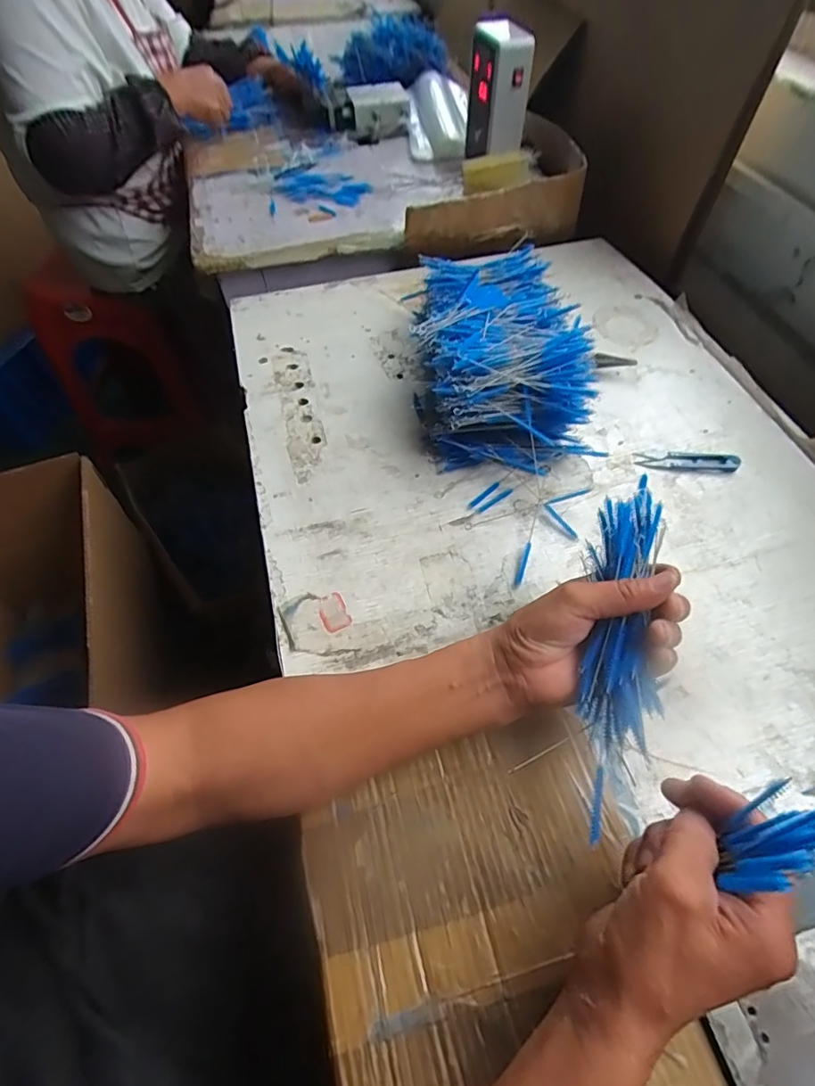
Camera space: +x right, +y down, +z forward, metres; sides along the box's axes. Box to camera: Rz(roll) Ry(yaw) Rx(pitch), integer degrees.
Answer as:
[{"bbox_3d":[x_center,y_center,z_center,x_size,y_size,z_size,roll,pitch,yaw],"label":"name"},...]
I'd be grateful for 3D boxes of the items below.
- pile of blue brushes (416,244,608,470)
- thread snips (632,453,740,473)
[{"bbox_3d":[0.096,-0.226,0.589,0.165,0.101,0.310,-5,55,-2],"label":"pile of blue brushes"},{"bbox_3d":[0.295,-0.088,0.547,0.104,0.009,0.023,3,55,3],"label":"thread snips"}]

